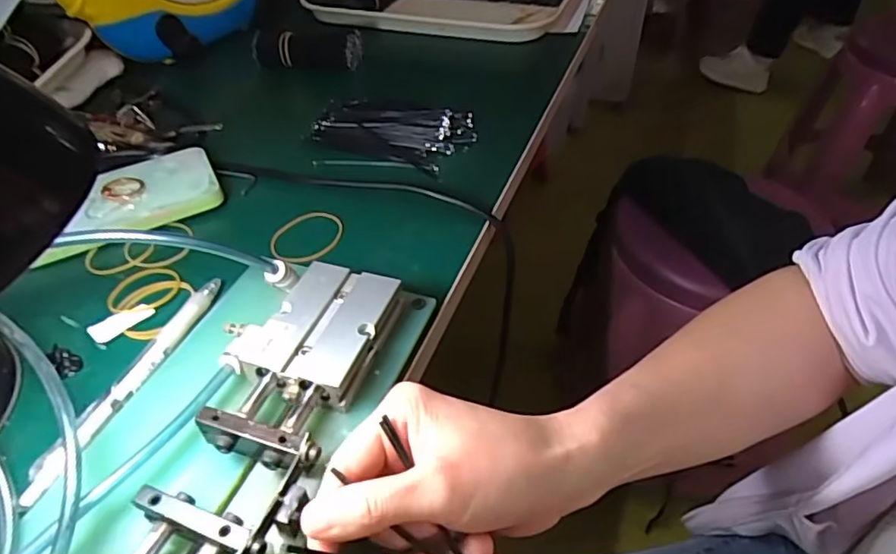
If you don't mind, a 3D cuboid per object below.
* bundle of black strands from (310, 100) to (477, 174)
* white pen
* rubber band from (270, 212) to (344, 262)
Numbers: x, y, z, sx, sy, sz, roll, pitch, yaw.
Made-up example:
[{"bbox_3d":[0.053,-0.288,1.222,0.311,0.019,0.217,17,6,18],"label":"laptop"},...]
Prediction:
[{"bbox_3d":[-0.043,-0.124,0.477,0.125,0.021,0.075,14,46,15],"label":"bundle of black strands"},{"bbox_3d":[-0.163,0.052,0.308,0.013,0.009,0.141,13,46,14],"label":"white pen"},{"bbox_3d":[-0.094,-0.028,0.395,0.051,0.004,0.047,0,43,0],"label":"rubber band"}]

